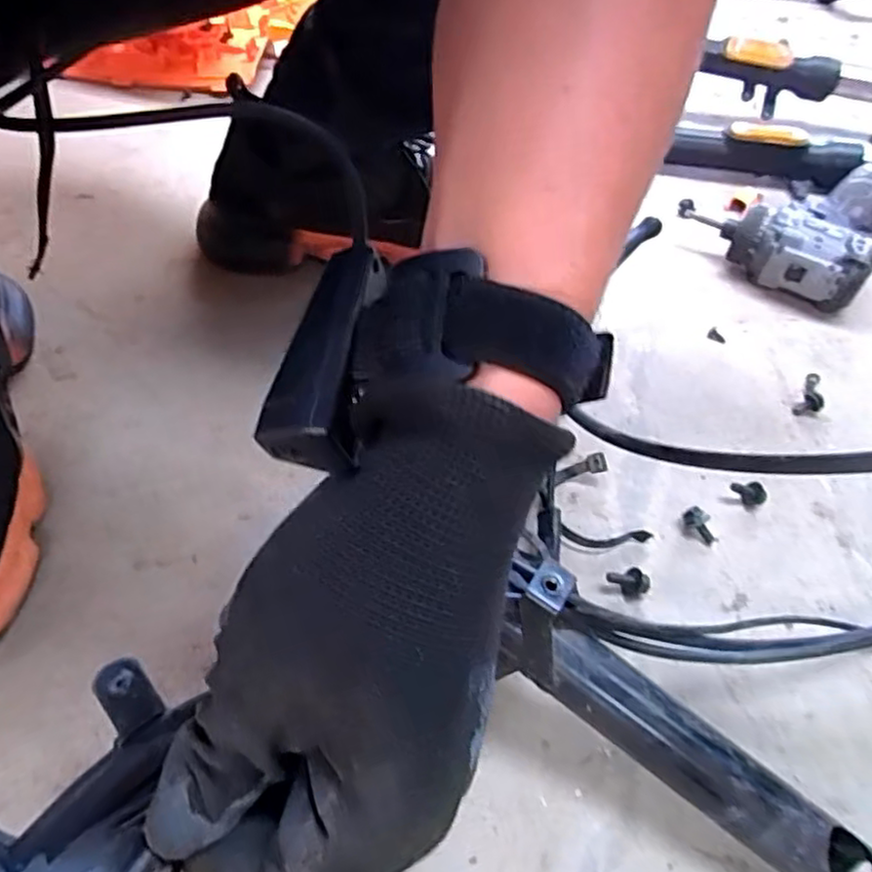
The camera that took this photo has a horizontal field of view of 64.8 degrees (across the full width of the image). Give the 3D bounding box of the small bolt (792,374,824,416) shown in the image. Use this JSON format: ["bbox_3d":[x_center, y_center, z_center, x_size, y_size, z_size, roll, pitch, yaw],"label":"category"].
[{"bbox_3d":[0.263,-0.031,0.479,0.014,0.011,0.049,28,51,18],"label":"small bolt"}]

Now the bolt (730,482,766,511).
[{"bbox_3d":[0.186,0.034,0.410,0.010,0.017,0.019,-30,58,-29],"label":"bolt"}]

